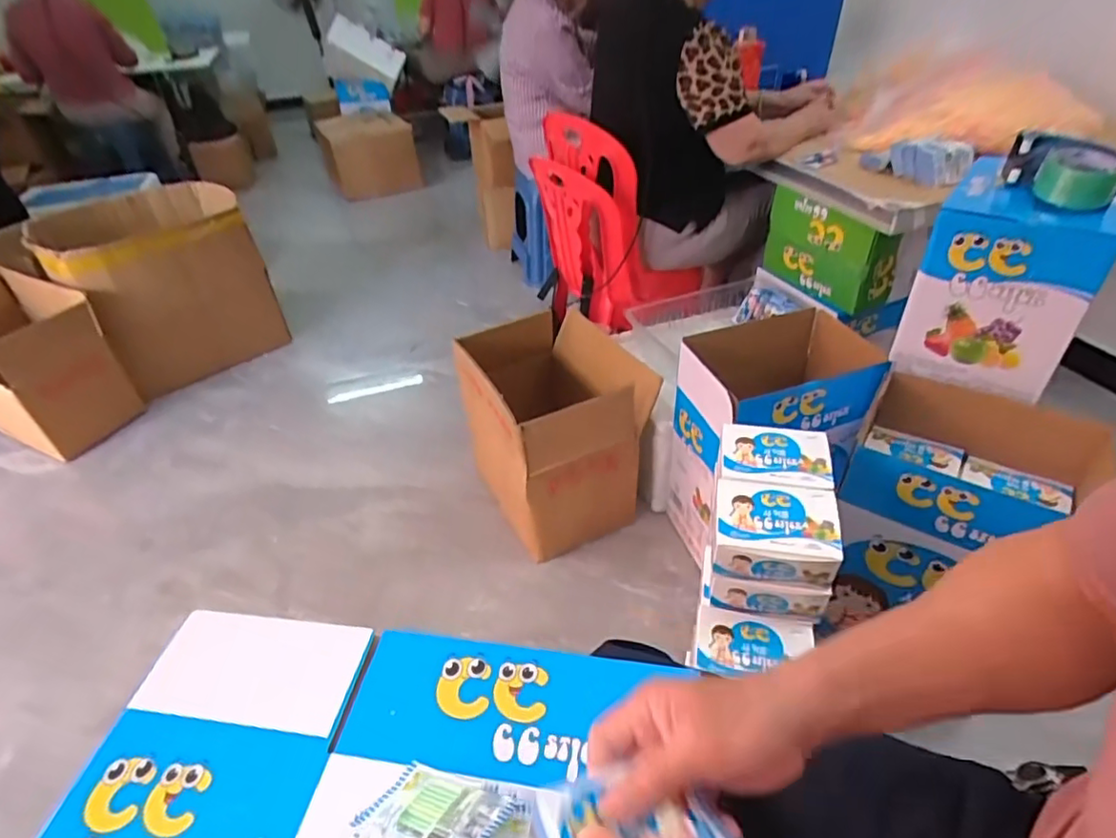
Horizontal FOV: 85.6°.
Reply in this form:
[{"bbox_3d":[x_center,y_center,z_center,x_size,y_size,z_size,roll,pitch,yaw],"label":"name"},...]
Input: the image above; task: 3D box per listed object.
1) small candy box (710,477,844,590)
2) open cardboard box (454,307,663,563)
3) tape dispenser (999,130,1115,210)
[{"bbox_3d":[0.268,0.142,0.762,0.145,0.071,0.109,5,39,10],"label":"small candy box"},{"bbox_3d":[-0.022,-0.009,1.374,0.342,0.389,0.420,-20,41,-20],"label":"open cardboard box"},{"bbox_3d":[0.723,-0.359,0.864,0.133,0.062,0.130,18,43,25],"label":"tape dispenser"}]

